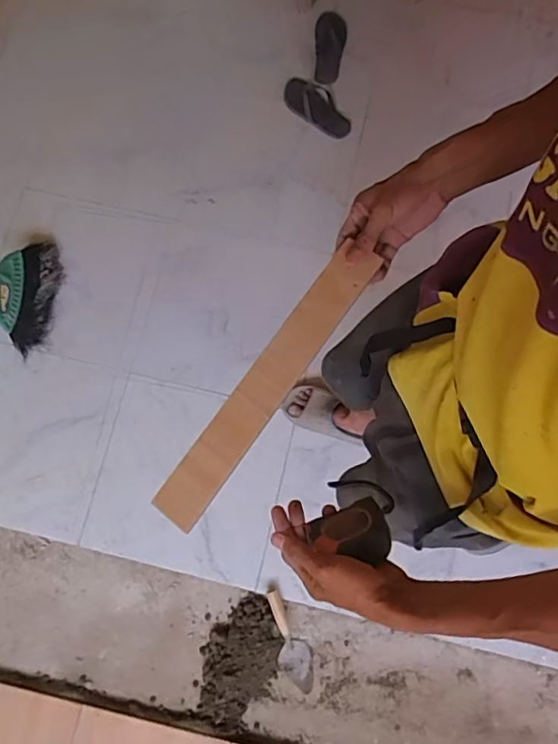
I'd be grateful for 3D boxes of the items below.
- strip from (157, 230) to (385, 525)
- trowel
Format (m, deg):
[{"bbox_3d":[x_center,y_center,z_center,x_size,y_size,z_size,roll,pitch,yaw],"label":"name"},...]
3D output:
[{"bbox_3d":[-0.019,0.018,0.644,0.056,0.014,0.369,36,89,8],"label":"strip"},{"bbox_3d":[0.032,0.738,1.502,0.087,0.037,0.274,-15,78,-3],"label":"trowel"}]

